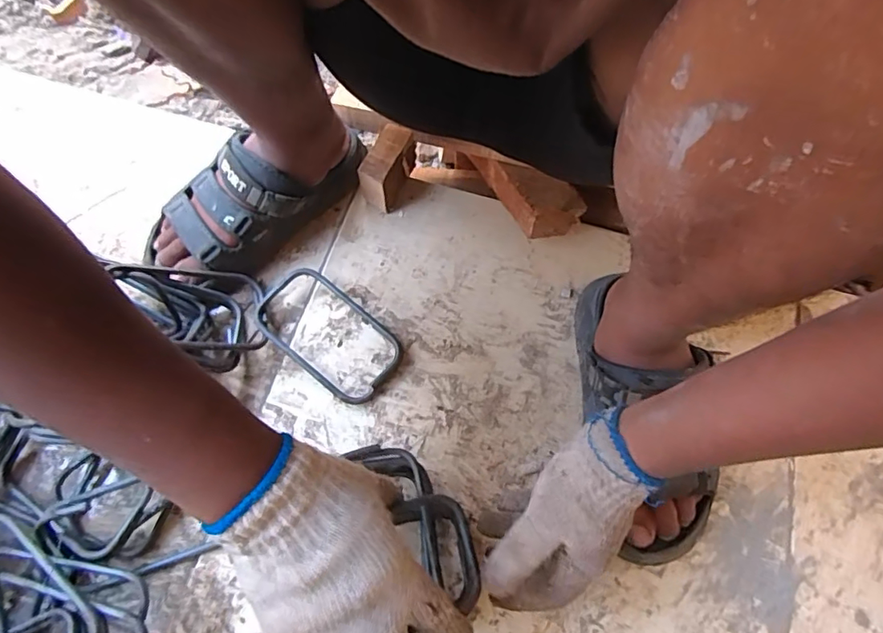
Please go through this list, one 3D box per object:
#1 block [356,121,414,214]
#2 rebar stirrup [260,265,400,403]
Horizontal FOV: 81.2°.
[{"bbox_3d":[-0.061,-0.161,0.567,0.034,0.054,0.079,20,68,7],"label":"block"},{"bbox_3d":[-0.116,0.014,0.515,0.155,0.022,0.081,38,71,13],"label":"rebar stirrup"}]

